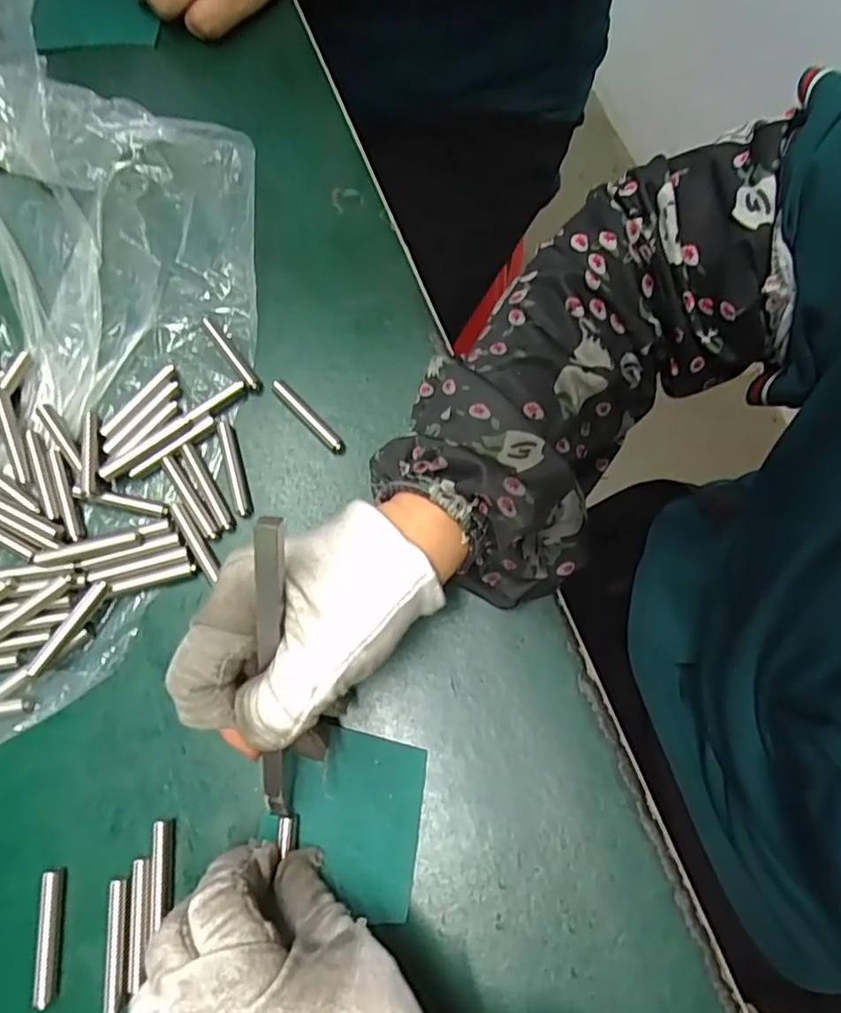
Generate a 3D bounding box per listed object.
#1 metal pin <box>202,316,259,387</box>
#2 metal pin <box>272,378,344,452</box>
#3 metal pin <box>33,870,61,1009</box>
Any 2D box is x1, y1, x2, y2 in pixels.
[{"bbox_3d":[-0.099,-0.079,0.315,0.005,0.005,0.048,-36,76,-5],"label":"metal pin"},{"bbox_3d":[-0.056,-0.045,0.305,0.007,0.008,0.049,-43,77,-7],"label":"metal pin"},{"bbox_3d":[-0.152,0.176,0.249,0.007,0.008,0.048,-3,75,3],"label":"metal pin"}]

